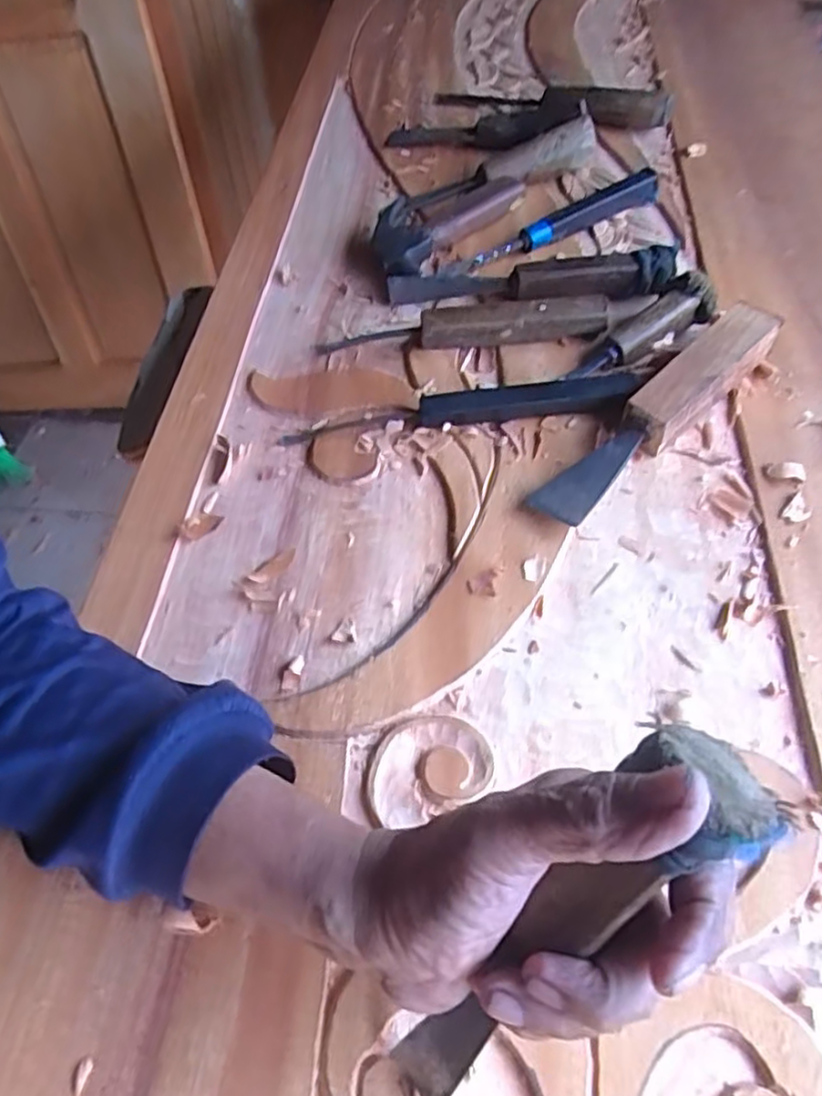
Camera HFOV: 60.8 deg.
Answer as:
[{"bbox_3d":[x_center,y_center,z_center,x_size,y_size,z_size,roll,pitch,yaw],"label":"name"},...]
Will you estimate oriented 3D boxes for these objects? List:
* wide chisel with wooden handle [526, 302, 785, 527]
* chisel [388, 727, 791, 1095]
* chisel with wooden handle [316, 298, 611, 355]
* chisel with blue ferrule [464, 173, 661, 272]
[{"bbox_3d":[0.162,-0.088,0.460,0.214,0.040,0.035,-38,61,-20],"label":"wide chisel with wooden handle"},{"bbox_3d":[0.046,0.139,0.246,0.034,0.189,0.041,2,38,-52],"label":"chisel"},{"bbox_3d":[0.039,-0.169,0.532,0.213,0.029,0.030,-4,55,2],"label":"chisel with wooden handle"},{"bbox_3d":[0.134,-0.282,0.605,0.201,0.025,0.019,-29,58,-15],"label":"chisel with blue ferrule"}]

